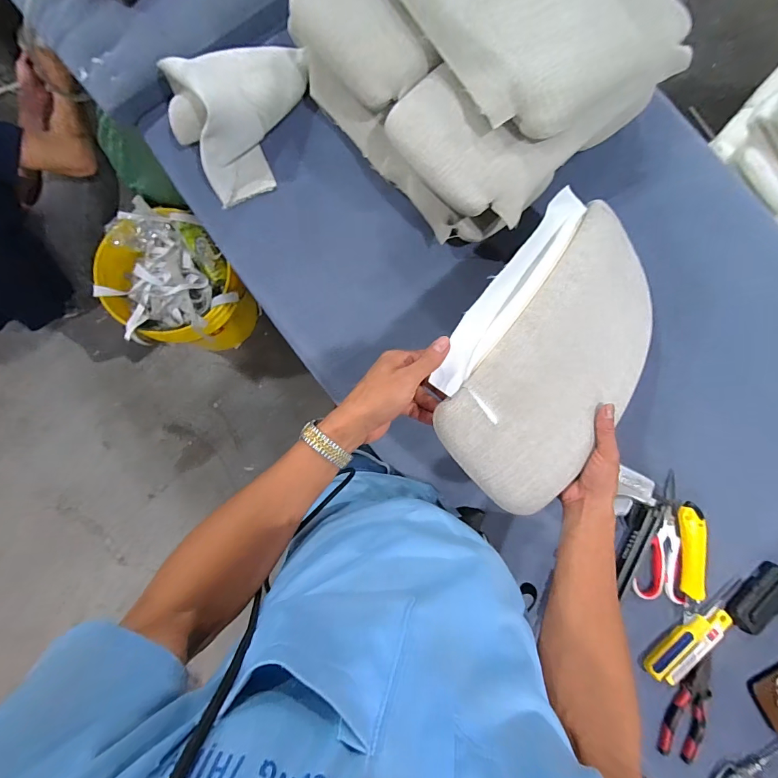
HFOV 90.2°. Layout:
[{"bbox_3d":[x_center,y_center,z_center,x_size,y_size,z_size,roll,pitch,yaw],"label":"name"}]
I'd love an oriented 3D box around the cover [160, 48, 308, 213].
[{"bbox_3d":[-0.206,-0.408,0.560,0.214,0.110,0.171,-34,88,-5],"label":"cover"}]

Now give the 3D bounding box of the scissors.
[{"bbox_3d":[0.409,0.224,0.590,0.070,0.020,0.182,4,85,-2],"label":"scissors"}]

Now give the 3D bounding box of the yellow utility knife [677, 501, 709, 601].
[{"bbox_3d":[0.455,0.242,0.585,0.031,0.030,0.136,2,85,-3],"label":"yellow utility knife"}]

